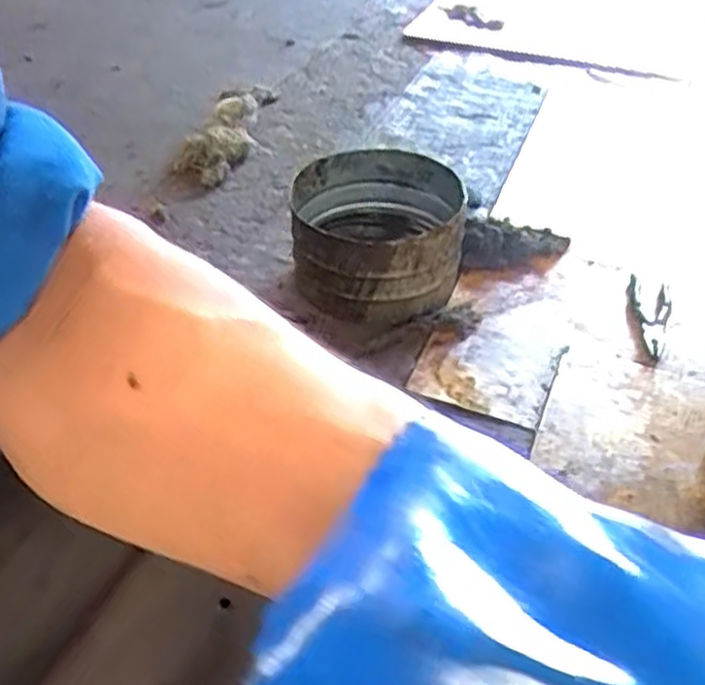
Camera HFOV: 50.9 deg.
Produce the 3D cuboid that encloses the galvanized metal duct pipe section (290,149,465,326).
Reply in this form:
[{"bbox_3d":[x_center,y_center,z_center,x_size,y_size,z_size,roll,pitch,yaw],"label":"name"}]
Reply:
[{"bbox_3d":[0.031,-0.157,0.989,0.220,0.139,0.202,2,44,2],"label":"galvanized metal duct pipe section"}]

